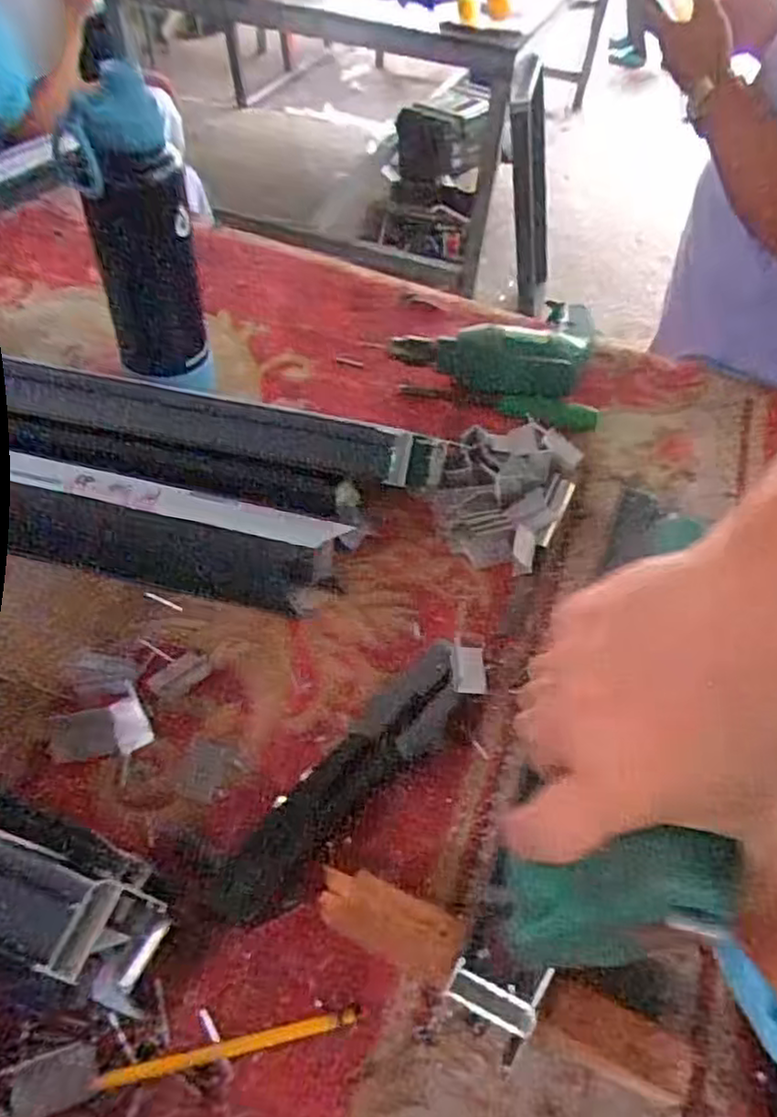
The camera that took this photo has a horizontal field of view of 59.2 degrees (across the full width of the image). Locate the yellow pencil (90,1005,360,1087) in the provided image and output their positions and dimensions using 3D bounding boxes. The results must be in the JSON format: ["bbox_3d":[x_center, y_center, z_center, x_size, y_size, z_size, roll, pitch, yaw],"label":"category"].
[{"bbox_3d":[-0.089,0.278,0.388,0.144,0.006,0.010,-7,53,-12],"label":"yellow pencil"}]

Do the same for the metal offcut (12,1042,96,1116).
[{"bbox_3d":[-0.180,0.282,0.369,0.040,0.004,0.026,-6,59,-21],"label":"metal offcut"}]

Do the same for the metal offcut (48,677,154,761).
[{"bbox_3d":[-0.209,0.125,0.497,0.064,0.010,0.049,-23,57,-23],"label":"metal offcut"}]

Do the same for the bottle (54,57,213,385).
[{"bbox_3d":[-0.229,-0.279,0.635,0.088,0.291,0.076,-14,54,-17],"label":"bottle"}]

